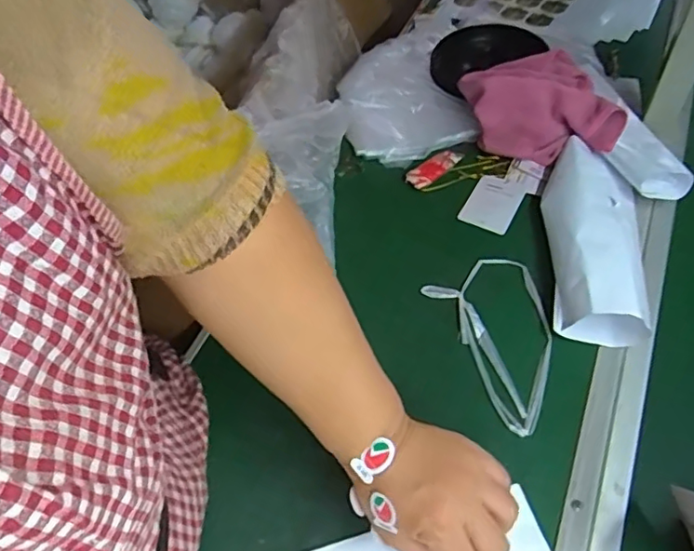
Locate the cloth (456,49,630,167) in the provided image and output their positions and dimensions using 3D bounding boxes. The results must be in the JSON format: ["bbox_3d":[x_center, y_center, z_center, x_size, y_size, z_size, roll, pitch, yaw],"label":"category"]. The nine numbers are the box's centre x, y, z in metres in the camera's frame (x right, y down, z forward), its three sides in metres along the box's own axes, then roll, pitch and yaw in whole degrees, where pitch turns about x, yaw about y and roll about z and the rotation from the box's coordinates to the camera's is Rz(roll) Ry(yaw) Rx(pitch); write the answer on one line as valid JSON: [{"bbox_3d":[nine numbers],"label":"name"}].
[{"bbox_3d":[0.208,-0.181,0.627,0.139,0.061,0.160,-11,54,-3],"label":"cloth"}]

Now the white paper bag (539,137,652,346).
[{"bbox_3d":[0.228,-0.042,0.537,0.084,0.053,0.224,7,55,10],"label":"white paper bag"}]

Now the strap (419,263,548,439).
[{"bbox_3d":[0.145,0.051,0.505,0.096,0.016,0.162,-21,55,-10],"label":"strap"}]

